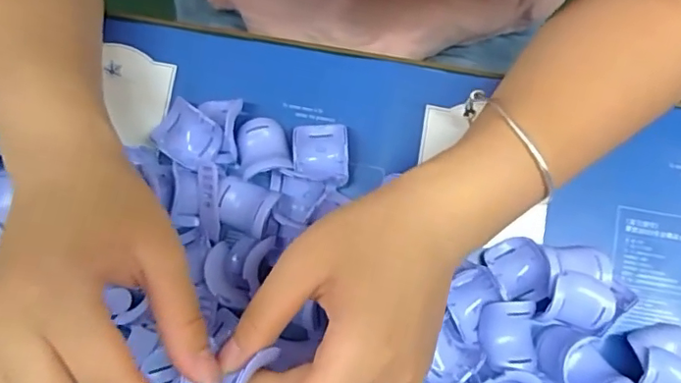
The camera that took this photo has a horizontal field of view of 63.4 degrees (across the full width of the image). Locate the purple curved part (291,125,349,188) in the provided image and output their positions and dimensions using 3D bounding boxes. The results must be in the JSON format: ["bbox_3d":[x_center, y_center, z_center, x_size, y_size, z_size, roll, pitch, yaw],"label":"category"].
[{"bbox_3d":[-0.012,-0.022,0.317,0.031,0.012,0.035,-1,84,1],"label":"purple curved part"}]

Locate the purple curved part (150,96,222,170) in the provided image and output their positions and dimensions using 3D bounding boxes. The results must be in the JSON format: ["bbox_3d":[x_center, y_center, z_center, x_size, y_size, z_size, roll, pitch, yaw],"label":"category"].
[{"bbox_3d":[-0.089,-0.033,0.317,0.039,0.014,0.029,34,86,4],"label":"purple curved part"}]

